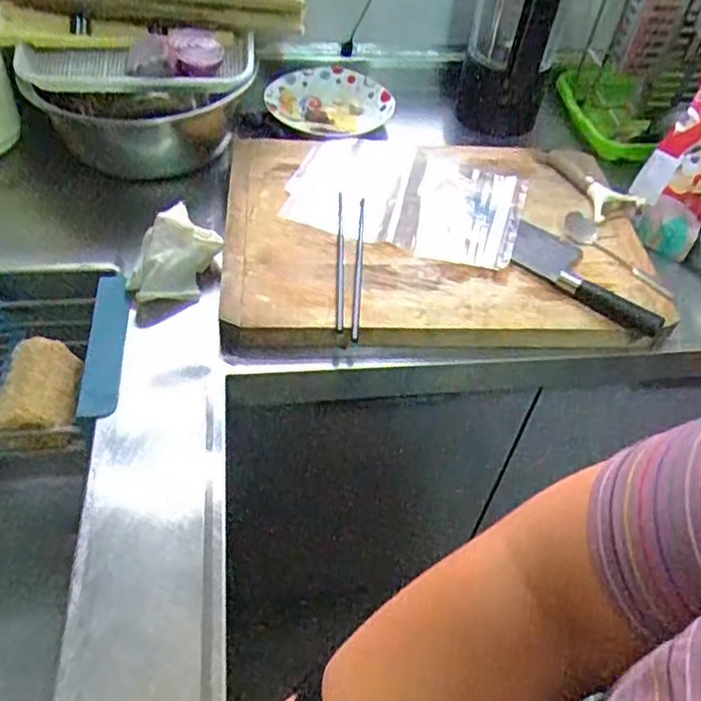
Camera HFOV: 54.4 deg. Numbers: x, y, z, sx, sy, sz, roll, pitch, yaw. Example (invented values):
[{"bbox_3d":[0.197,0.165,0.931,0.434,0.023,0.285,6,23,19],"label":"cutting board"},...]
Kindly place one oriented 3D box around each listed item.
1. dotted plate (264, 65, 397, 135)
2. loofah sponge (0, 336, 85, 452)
[{"bbox_3d":[-0.026,-0.359,1.010,0.192,0.037,0.169,-12,51,-17],"label":"dotted plate"},{"bbox_3d":[-0.313,0.042,0.698,0.077,0.058,0.105,0,48,-6],"label":"loofah sponge"}]

